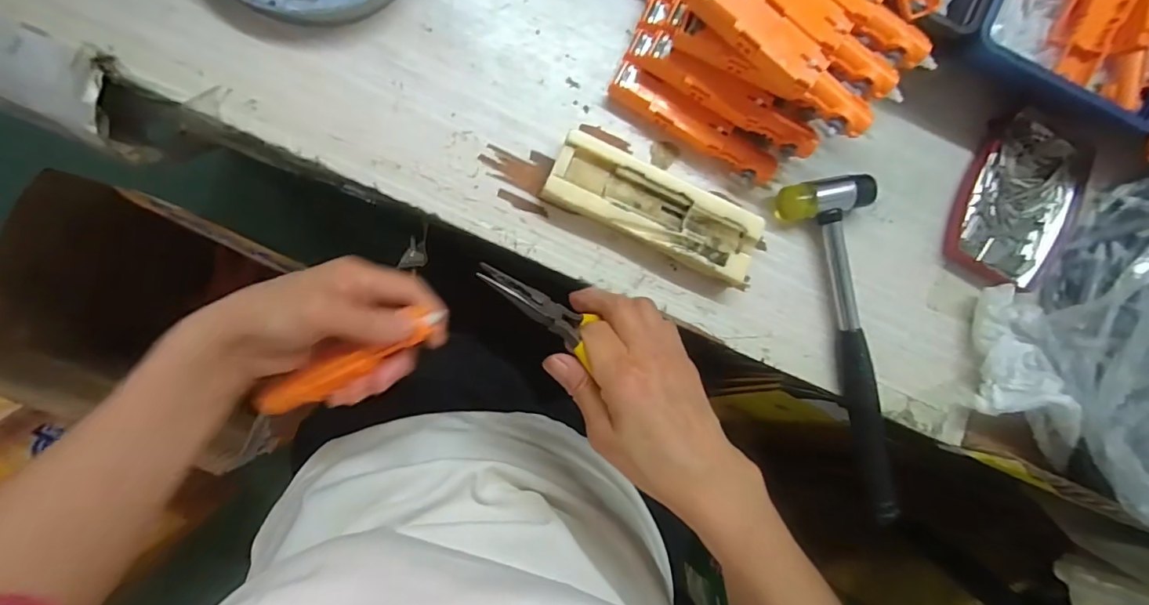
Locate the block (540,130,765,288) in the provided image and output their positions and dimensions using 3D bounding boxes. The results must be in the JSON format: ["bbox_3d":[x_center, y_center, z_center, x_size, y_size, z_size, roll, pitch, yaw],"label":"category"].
[{"bbox_3d":[0.051,-0.059,0.331,0.137,0.024,0.046,24,86,-7],"label":"block"}]

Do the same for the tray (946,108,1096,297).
[{"bbox_3d":[0.320,-0.073,0.371,0.087,0.016,0.130,23,86,-7],"label":"tray"}]

